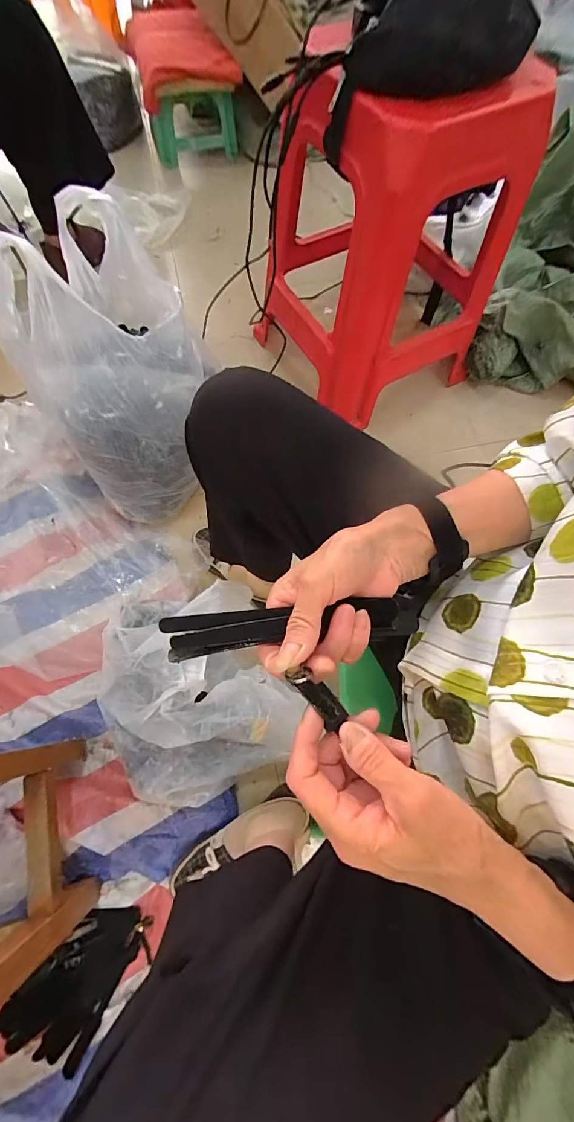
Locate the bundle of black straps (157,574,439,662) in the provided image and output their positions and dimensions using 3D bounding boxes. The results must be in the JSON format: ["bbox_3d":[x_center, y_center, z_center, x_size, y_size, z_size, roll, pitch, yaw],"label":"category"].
[{"bbox_3d":[0.011,0.042,0.277,0.183,0.020,0.030,-5,67,-9],"label":"bundle of black straps"}]

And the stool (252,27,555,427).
[{"bbox_3d":[0.187,-0.632,0.789,0.434,0.489,0.434,1,69,-3],"label":"stool"}]

